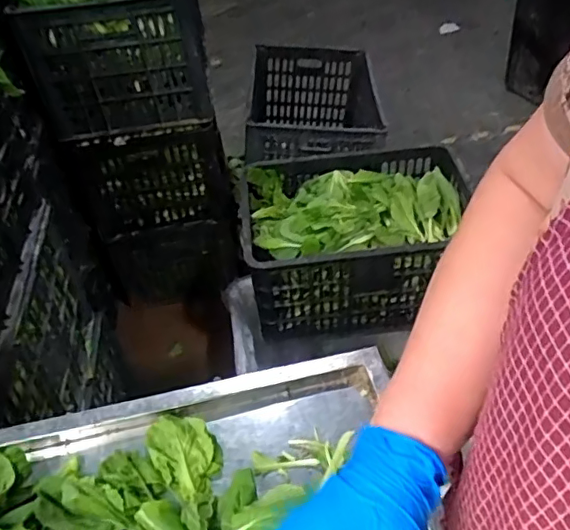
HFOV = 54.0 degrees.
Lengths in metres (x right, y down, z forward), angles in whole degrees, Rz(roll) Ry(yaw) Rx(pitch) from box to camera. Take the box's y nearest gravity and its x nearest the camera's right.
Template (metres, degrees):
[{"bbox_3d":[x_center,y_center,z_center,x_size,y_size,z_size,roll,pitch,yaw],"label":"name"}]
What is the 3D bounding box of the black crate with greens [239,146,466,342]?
[{"bbox_3d":[0.154,-0.046,1.253,0.463,0.255,0.330,-4,46,2],"label":"black crate with greens"}]

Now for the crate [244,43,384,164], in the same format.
[{"bbox_3d":[0.082,-0.364,1.496,0.342,0.235,0.482,-3,46,3],"label":"crate"}]

